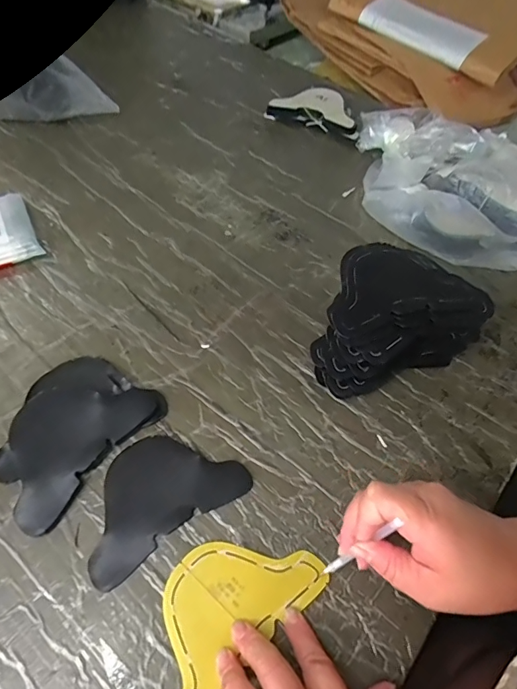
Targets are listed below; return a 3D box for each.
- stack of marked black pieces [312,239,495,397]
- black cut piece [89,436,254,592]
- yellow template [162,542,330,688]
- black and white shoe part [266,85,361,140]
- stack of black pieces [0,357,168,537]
[{"bbox_3d":[0.129,-0.033,0.439,0.167,0.085,0.120,-16,59,-14],"label":"stack of marked black pieces"},{"bbox_3d":[-0.088,0.124,0.374,0.138,0.006,0.090,-30,64,-21],"label":"black cut piece"},{"bbox_3d":[-0.024,0.195,0.322,0.090,0.004,0.139,37,62,20],"label":"yellow template"},{"bbox_3d":[0.095,-0.376,0.695,0.149,0.026,0.102,21,58,10],"label":"black and white shoe part"},{"bbox_3d":[-0.174,0.073,0.393,0.111,0.020,0.146,34,61,18],"label":"stack of black pieces"}]

